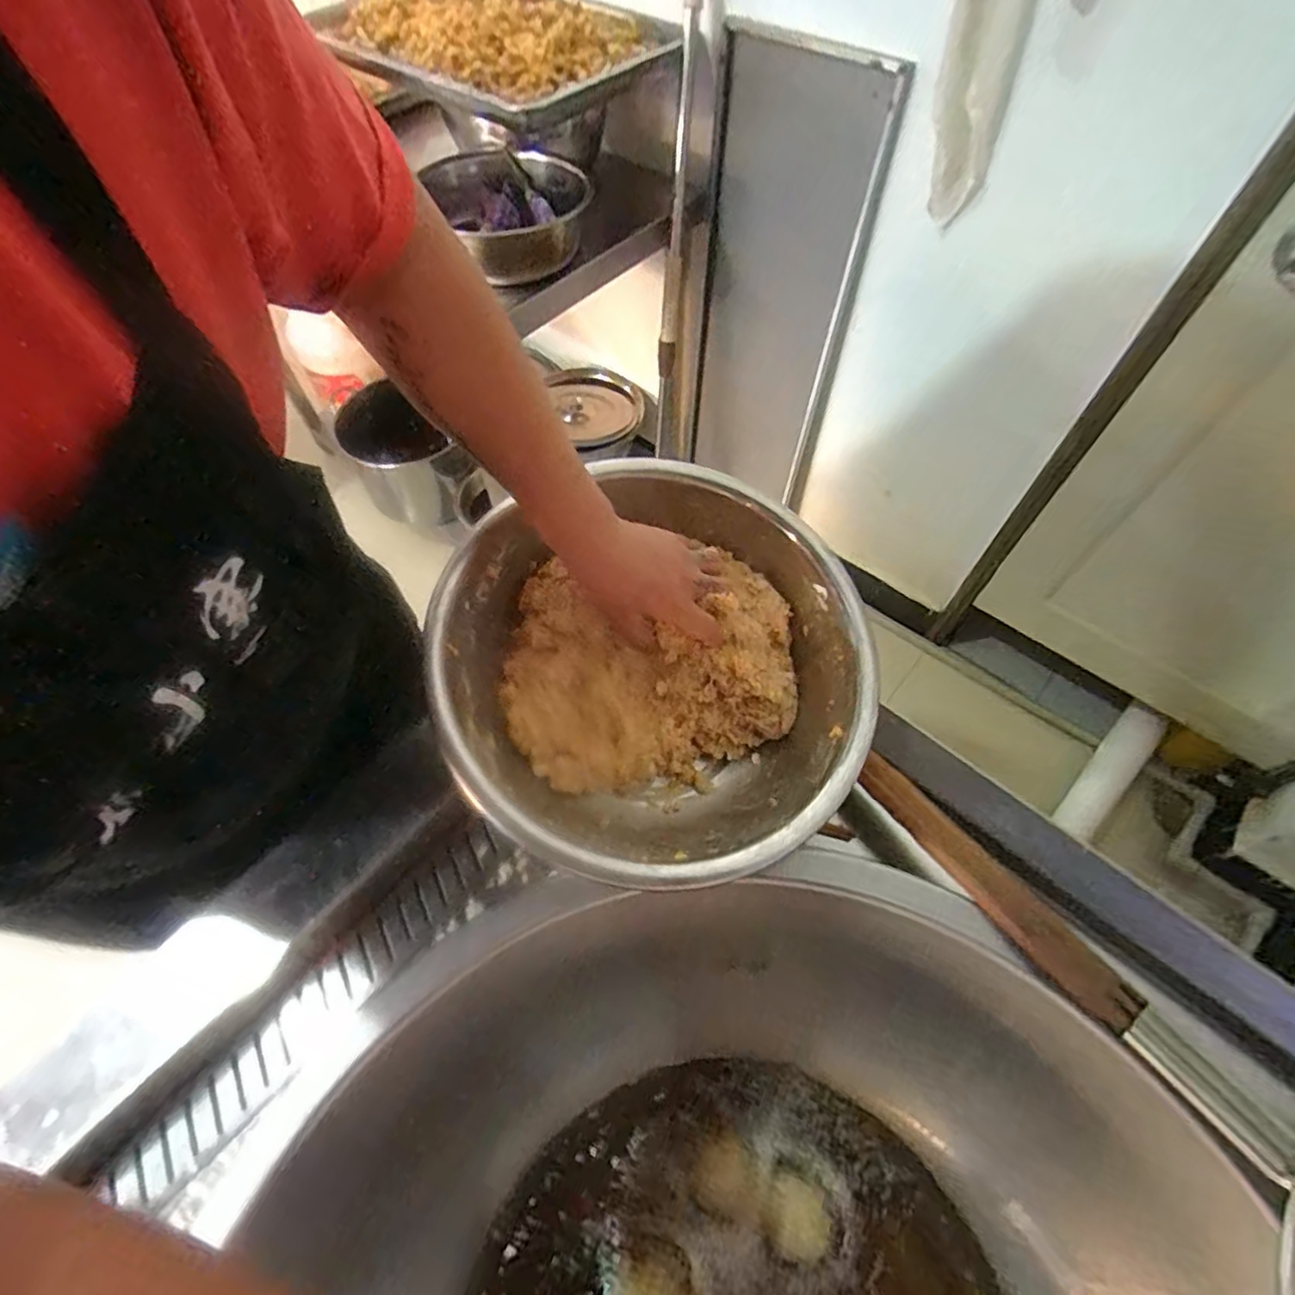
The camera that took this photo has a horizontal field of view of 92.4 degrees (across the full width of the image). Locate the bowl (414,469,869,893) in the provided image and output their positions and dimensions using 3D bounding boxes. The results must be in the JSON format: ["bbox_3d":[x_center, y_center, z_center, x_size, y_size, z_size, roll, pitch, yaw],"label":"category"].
[{"bbox_3d":[0.014,0.029,0.559,0.357,0.148,0.333,0,60,0],"label":"bowl"}]

